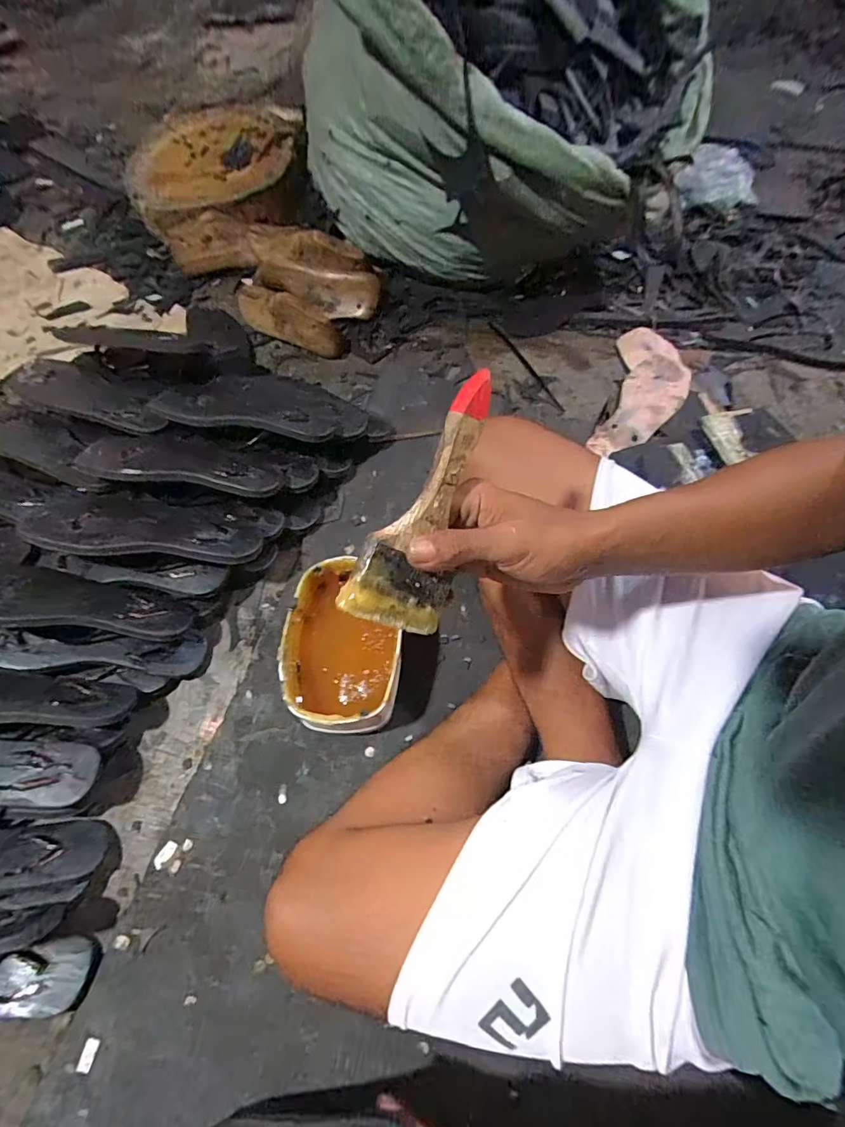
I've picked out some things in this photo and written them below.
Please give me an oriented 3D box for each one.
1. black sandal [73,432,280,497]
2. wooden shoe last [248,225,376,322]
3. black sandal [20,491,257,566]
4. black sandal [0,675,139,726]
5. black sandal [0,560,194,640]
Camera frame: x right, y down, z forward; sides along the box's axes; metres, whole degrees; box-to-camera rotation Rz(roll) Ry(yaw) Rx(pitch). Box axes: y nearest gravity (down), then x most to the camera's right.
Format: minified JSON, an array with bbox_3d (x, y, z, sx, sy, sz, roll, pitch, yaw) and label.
[{"bbox_3d":[-0.310,-0.130,0.641,0.245,0.049,0.083,3,65,4],"label":"black sandal"},{"bbox_3d":[-0.198,-0.514,0.885,0.243,0.107,0.118,12,66,8],"label":"wooden shoe last"},{"bbox_3d":[-0.338,-0.047,0.606,0.266,0.032,0.092,4,65,-17],"label":"black sandal"},{"bbox_3d":[-0.472,0.151,0.547,0.259,0.036,0.077,6,65,-15],"label":"black sandal"},{"bbox_3d":[-0.407,0.044,0.568,0.249,0.046,0.078,13,64,-20],"label":"black sandal"}]

